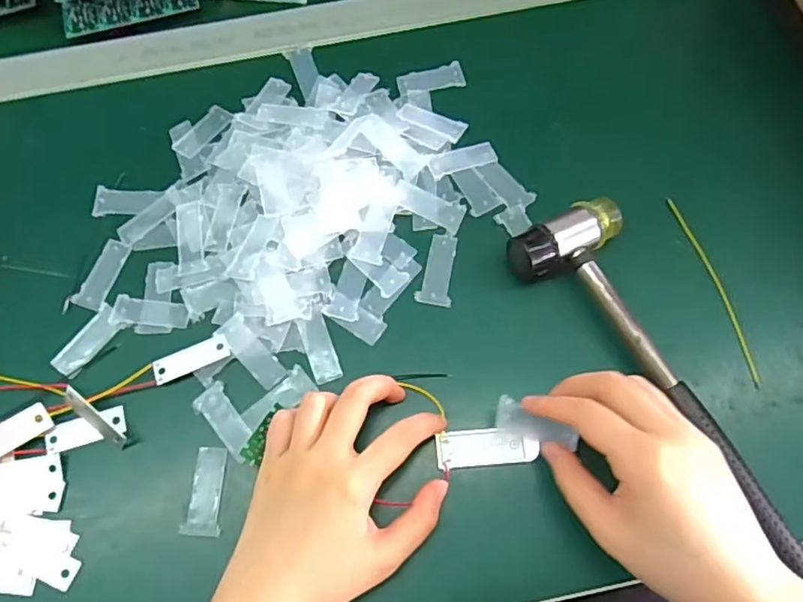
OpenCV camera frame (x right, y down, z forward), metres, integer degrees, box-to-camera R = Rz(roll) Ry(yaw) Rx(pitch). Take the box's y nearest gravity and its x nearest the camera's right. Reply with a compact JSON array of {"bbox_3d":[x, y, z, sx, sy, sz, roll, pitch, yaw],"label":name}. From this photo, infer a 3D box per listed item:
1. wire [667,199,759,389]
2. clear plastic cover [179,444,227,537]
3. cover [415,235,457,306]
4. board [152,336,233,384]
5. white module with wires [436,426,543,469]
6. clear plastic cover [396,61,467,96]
[{"bbox_3d":[0.195,-0.010,0.367,0.007,0.004,0.128,-14,73,-4],"label":"wire"},{"bbox_3d":[-0.112,0.108,0.337,0.020,0.004,0.048,1,72,1],"label":"clear plastic cover"},{"bbox_3d":[0.024,-0.020,0.379,0.021,0.004,0.047,12,73,4],"label":"cover"},{"bbox_3d":[-0.127,0.035,0.358,0.046,0.004,0.014,-23,74,-7],"label":"board"},{"bbox_3d":[0.049,0.084,0.338,0.056,0.004,0.021,-2,72,4],"label":"white module with wires"},{"bbox_3d":[0.021,-0.161,0.428,0.048,0.004,0.021,-11,73,-3],"label":"clear plastic cover"}]

